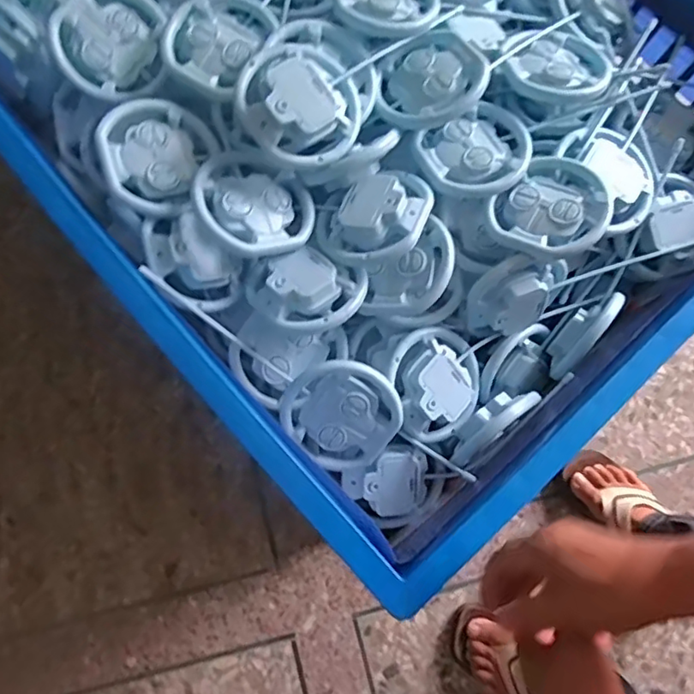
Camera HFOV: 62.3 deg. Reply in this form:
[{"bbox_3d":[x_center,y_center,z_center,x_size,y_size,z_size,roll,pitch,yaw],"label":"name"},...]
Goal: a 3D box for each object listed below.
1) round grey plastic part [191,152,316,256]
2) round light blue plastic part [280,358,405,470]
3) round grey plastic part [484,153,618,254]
[{"bbox_3d":[-0.089,-0.125,0.521,0.107,0.038,0.107,12,61,-22],"label":"round grey plastic part"},{"bbox_3d":[-0.002,0.063,0.523,0.101,0.020,0.104,0,112,-1],"label":"round light blue plastic part"},{"bbox_3d":[0.194,-0.132,0.533,0.094,0.027,0.111,41,75,11],"label":"round grey plastic part"}]

